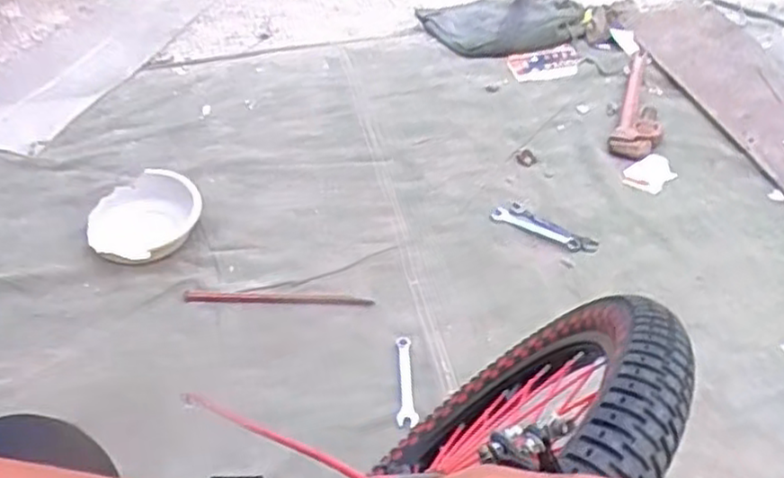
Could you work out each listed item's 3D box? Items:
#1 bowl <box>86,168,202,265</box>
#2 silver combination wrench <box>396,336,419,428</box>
[{"bbox_3d":[-0.397,-0.036,1.152,0.175,0.065,0.191,-2,46,2],"label":"bowl"},{"bbox_3d":[0.018,0.186,0.946,0.025,0.009,0.119,-4,60,1],"label":"silver combination wrench"}]

